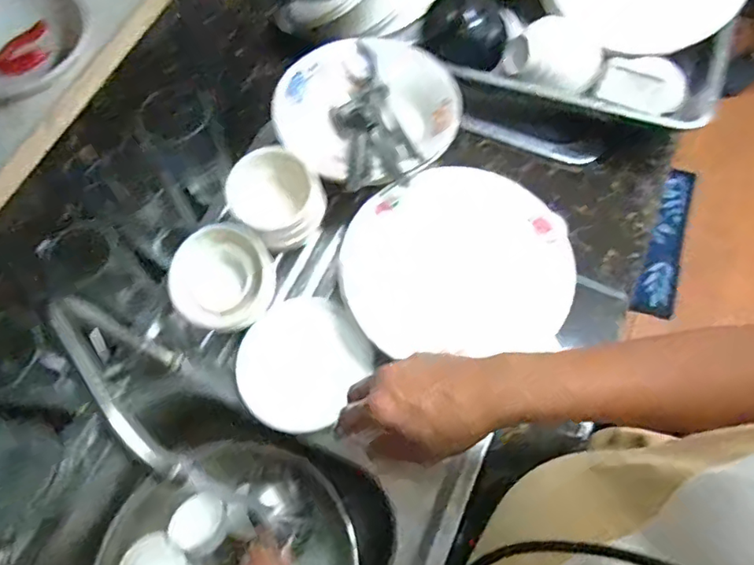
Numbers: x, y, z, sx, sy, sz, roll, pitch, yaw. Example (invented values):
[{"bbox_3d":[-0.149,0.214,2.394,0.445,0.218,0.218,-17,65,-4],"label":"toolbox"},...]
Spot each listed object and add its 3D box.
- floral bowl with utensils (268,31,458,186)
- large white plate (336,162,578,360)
[{"bbox_3d":[-0.010,-0.215,0.672,0.219,0.040,0.229,-1,67,2],"label":"floral bowl with utensils"},{"bbox_3d":[0.087,-0.028,0.612,0.245,0.019,0.222,-9,67,-1],"label":"large white plate"}]

